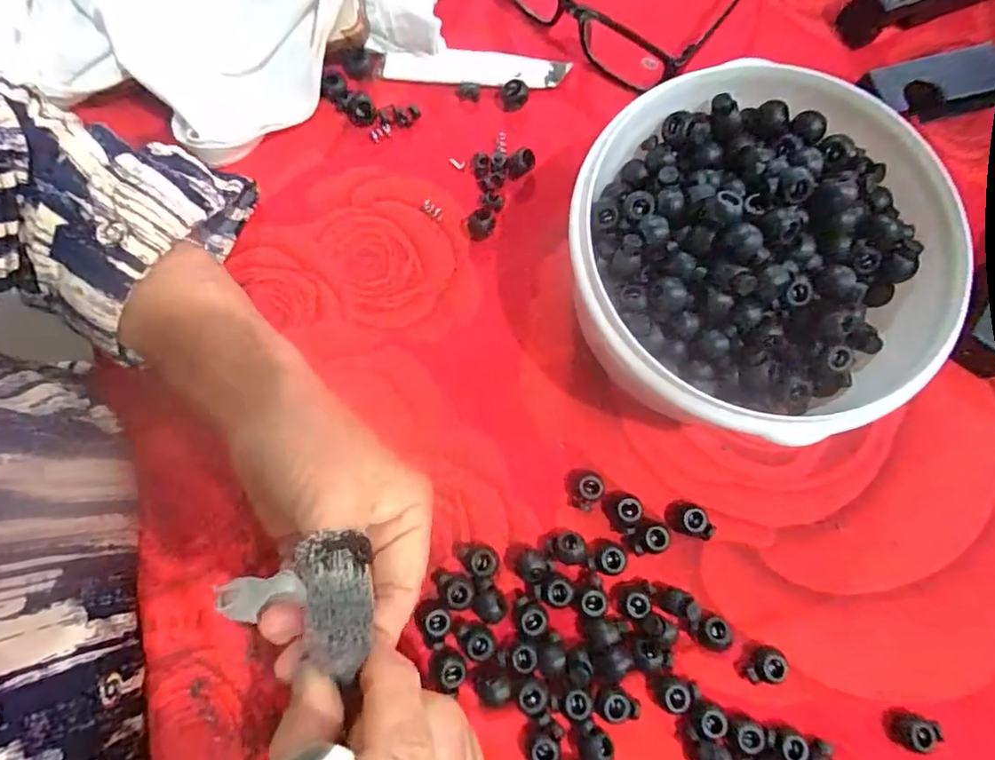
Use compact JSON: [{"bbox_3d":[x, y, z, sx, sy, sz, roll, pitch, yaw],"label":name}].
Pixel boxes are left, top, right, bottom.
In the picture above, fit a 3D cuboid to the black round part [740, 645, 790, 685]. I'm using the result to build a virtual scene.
[{"bbox_3d":[0.123,0.132,0.256,0.020,0.009,0.014,-31,80,-8],"label":"black round part"}]

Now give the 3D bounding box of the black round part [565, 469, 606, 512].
[{"bbox_3d":[0.043,0.054,0.276,0.017,0.012,0.020,-4,77,-3],"label":"black round part"}]

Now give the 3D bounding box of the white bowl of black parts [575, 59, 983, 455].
[{"bbox_3d":[0.119,-0.050,0.265,0.165,0.076,0.157,1,78,-3],"label":"white bowl of black parts"}]

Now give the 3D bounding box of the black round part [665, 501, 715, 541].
[{"bbox_3d":[0.095,0.069,0.274,0.021,0.010,0.015,18,77,2],"label":"black round part"}]

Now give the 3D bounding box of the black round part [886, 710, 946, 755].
[{"bbox_3d":[0.188,0.159,0.252,0.018,0.011,0.015,19,77,3],"label":"black round part"}]

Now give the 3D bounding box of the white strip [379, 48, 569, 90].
[{"bbox_3d":[-0.013,-0.182,0.324,0.106,0.009,0.020,4,77,-1],"label":"white strip"}]

